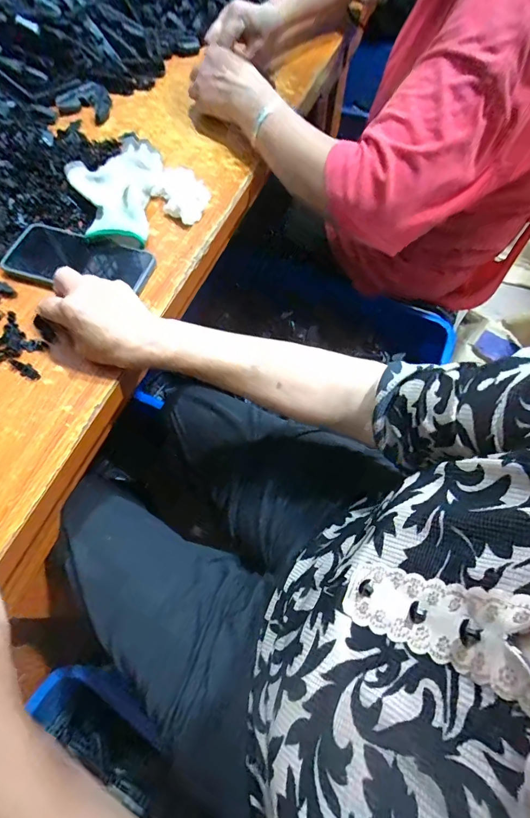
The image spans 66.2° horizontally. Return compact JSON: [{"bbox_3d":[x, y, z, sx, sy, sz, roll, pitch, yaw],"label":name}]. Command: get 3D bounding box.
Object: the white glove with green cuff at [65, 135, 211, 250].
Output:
[{"bbox_3d":[-0.175,-0.283,0.519,0.151,0.029,0.185,-38,70,-18],"label":"white glove with green cuff"}]

